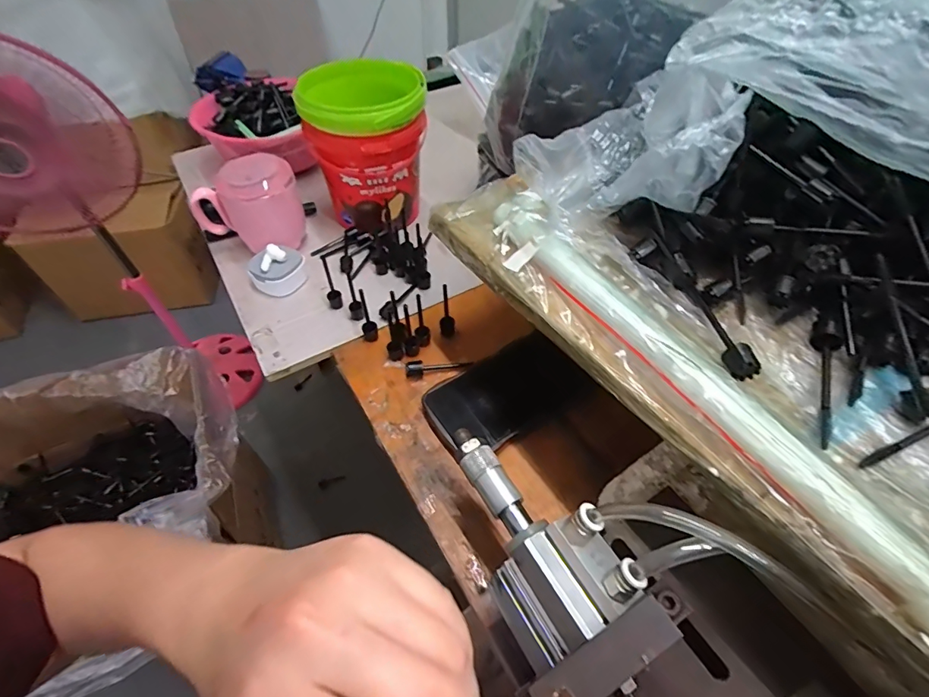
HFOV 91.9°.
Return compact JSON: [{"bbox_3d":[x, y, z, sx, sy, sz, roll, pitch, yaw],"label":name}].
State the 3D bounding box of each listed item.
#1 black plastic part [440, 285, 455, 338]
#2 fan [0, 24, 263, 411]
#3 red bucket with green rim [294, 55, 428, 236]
[{"bbox_3d":[-0.017,-0.035,0.430,0.014,0.064,0.016,0,51,0],"label":"black plastic part"},{"bbox_3d":[-0.742,-0.164,0.950,0.269,0.863,0.309,34,58,24],"label":"fan"},{"bbox_3d":[-0.107,-0.224,0.520,0.121,0.150,0.114,0,51,0],"label":"red bucket with green rim"}]

